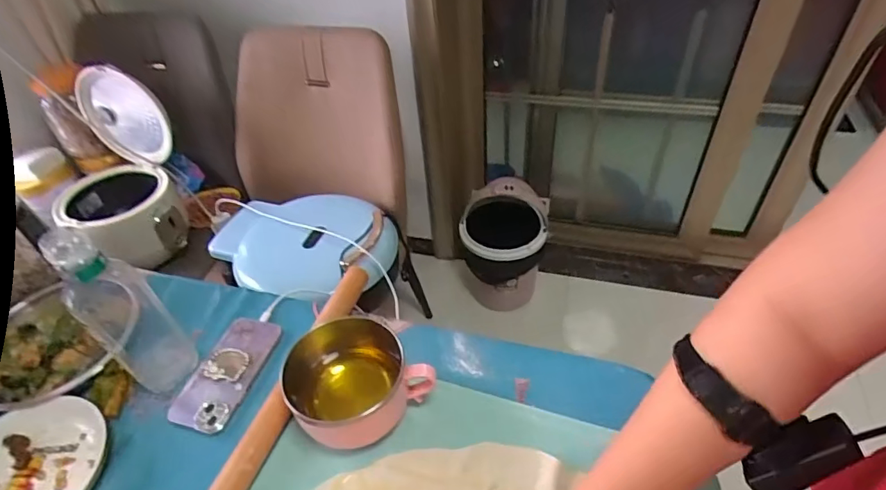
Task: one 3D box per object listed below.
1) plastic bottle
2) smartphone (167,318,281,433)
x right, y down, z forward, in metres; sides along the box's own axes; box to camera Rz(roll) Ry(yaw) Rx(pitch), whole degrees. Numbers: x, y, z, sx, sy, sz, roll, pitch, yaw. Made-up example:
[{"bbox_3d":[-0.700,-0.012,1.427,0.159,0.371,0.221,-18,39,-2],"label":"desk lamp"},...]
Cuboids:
[{"bbox_3d":[-0.392,0.085,0.612,0.061,0.234,0.070,14,46,20],"label":"plastic bottle"},{"bbox_3d":[-0.284,0.165,0.661,0.090,0.015,0.158,8,45,14],"label":"smartphone"}]

